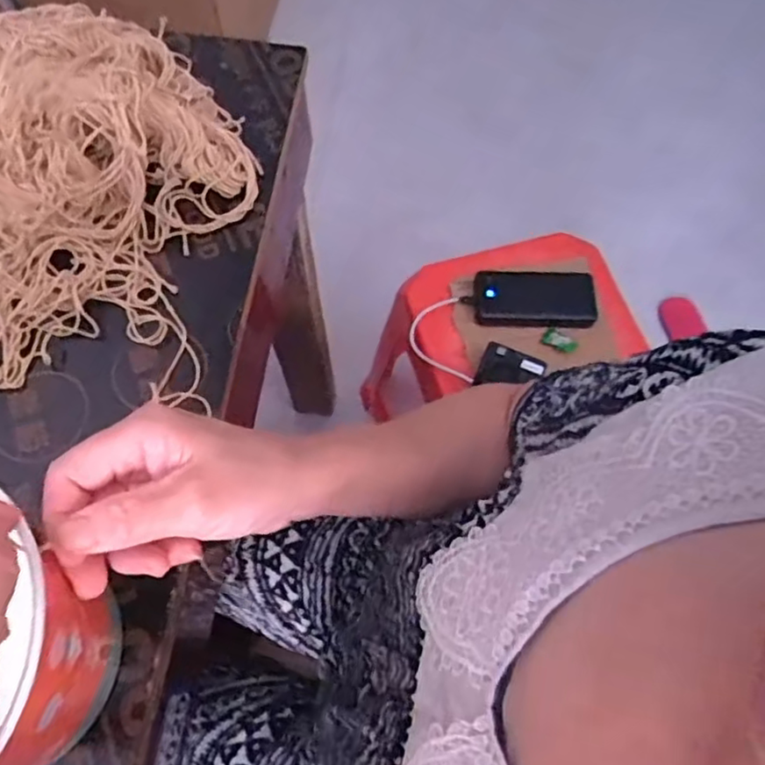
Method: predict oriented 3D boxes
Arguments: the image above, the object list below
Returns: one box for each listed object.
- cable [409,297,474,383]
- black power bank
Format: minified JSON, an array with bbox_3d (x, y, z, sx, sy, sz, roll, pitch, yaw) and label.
[{"bbox_3d":[0.074,-0.052,0.826,0.072,0.019,0.125,-5,67,-3],"label":"cable"},{"bbox_3d":[0.199,-0.114,0.826,0.152,0.019,0.081,1,67,-1],"label":"black power bank"}]

